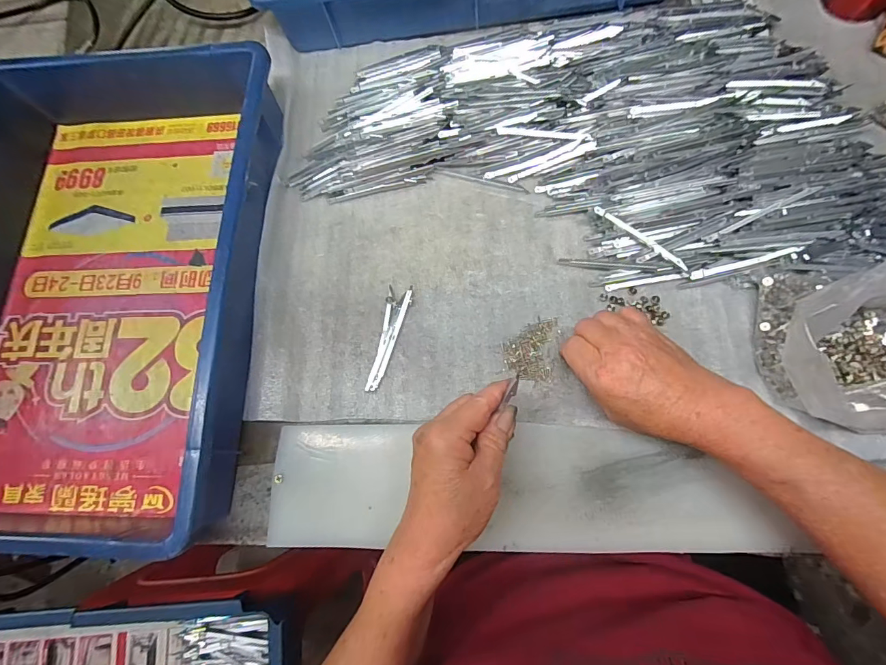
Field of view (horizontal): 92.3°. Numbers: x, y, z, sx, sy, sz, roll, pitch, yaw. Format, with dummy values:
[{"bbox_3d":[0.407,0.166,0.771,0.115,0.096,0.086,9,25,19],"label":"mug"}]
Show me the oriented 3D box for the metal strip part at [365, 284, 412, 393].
[{"bbox_3d":[-0.049,0.004,0.374,0.021,0.006,0.095,14,76,5],"label":"metal strip part"}]

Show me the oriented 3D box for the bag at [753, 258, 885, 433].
[{"bbox_3d":[0.315,0.009,0.303,0.137,0.069,0.119,10,74,10],"label":"bag"}]

